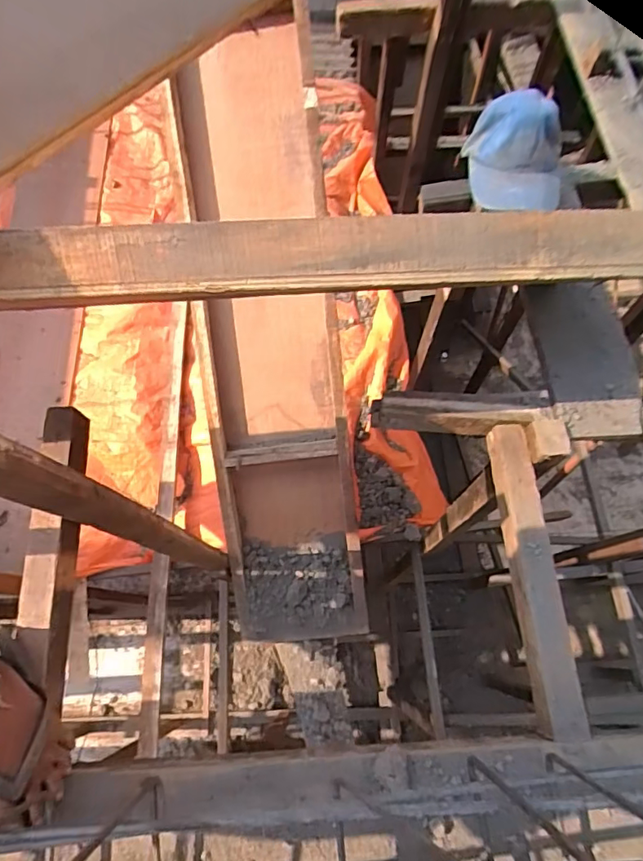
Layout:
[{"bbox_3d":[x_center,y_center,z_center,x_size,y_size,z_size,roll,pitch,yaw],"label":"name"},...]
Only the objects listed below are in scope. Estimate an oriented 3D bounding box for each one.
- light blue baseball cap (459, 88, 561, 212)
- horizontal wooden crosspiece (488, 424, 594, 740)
[{"bbox_3d":[0.329,-0.471,0.877,0.182,0.125,0.148,21,70,9],"label":"light blue baseball cap"},{"bbox_3d":[0.315,0.206,0.784,0.055,0.048,0.447,-3,68,-1],"label":"horizontal wooden crosspiece"}]

